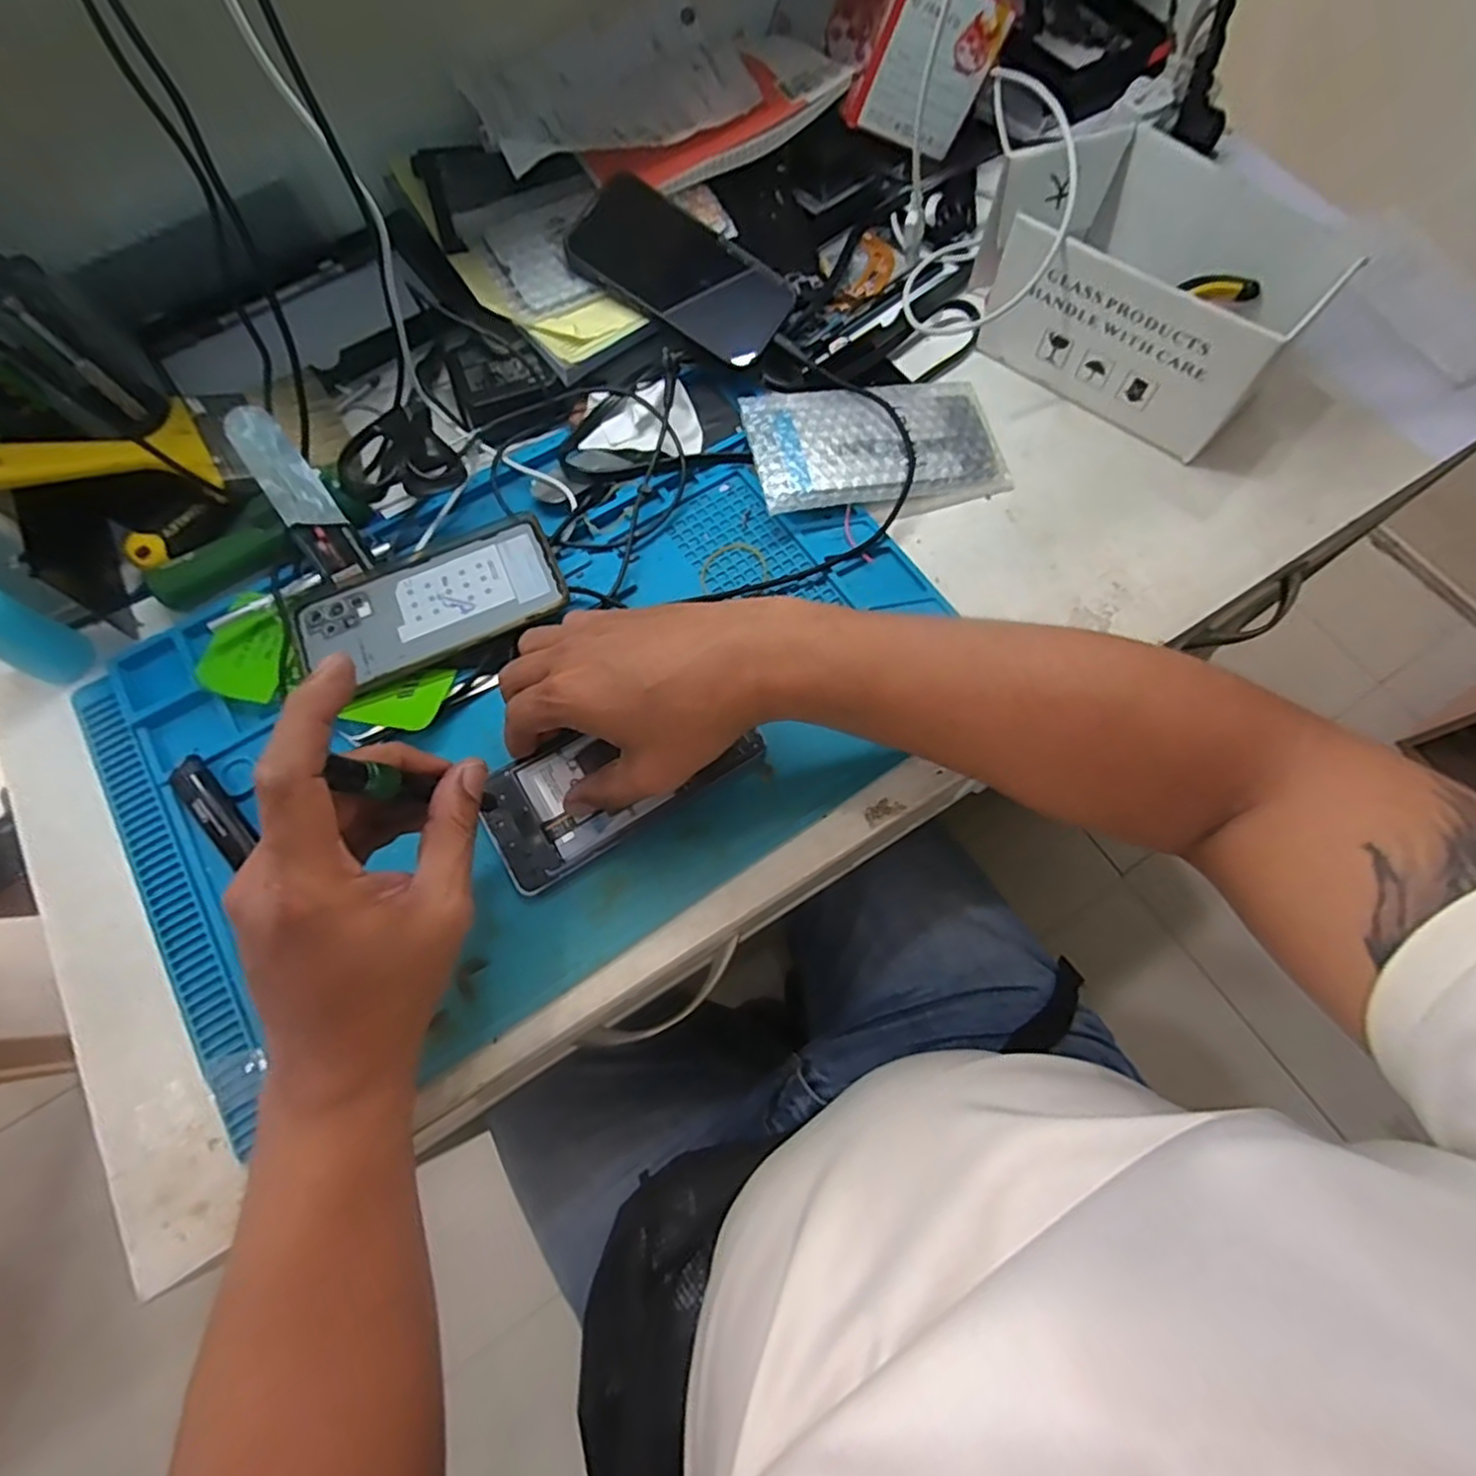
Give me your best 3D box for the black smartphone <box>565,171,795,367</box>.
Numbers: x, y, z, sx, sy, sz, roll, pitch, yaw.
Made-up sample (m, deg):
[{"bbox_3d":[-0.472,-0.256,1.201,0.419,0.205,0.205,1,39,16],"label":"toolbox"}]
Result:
[{"bbox_3d":[-0.038,-0.318,0.480,0.146,0.007,0.075,34,86,-5],"label":"black smartphone"}]

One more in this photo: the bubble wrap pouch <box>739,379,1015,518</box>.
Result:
[{"bbox_3d":[0.093,-0.197,0.465,0.167,0.016,0.095,-11,70,-3],"label":"bubble wrap pouch"}]

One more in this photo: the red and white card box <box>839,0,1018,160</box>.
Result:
[{"bbox_3d":[0.137,-0.483,0.503,0.091,0.096,0.030,6,47,-29],"label":"red and white card box"}]

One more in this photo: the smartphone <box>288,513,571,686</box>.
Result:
[{"bbox_3d":[-0.187,-0.084,0.426,0.156,0.013,0.081,-22,71,-7],"label":"smartphone"}]

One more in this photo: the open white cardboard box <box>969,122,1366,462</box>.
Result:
[{"bbox_3d":[0.267,-0.311,0.468,0.209,0.080,0.132,40,75,13],"label":"open white cardboard box"}]

